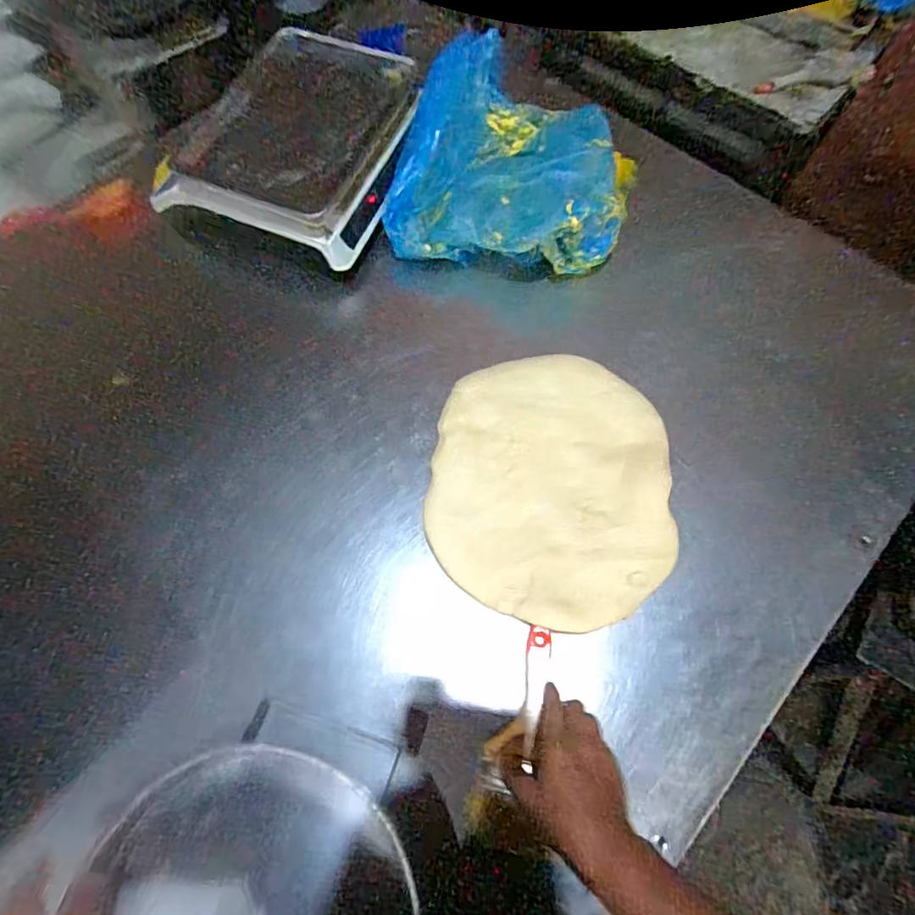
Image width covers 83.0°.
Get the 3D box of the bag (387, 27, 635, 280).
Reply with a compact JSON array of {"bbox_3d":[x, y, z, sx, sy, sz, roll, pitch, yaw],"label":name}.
[{"bbox_3d":[0.089,-0.432,0.745,0.326,0.116,0.364,15,71,6],"label":"bag"}]

